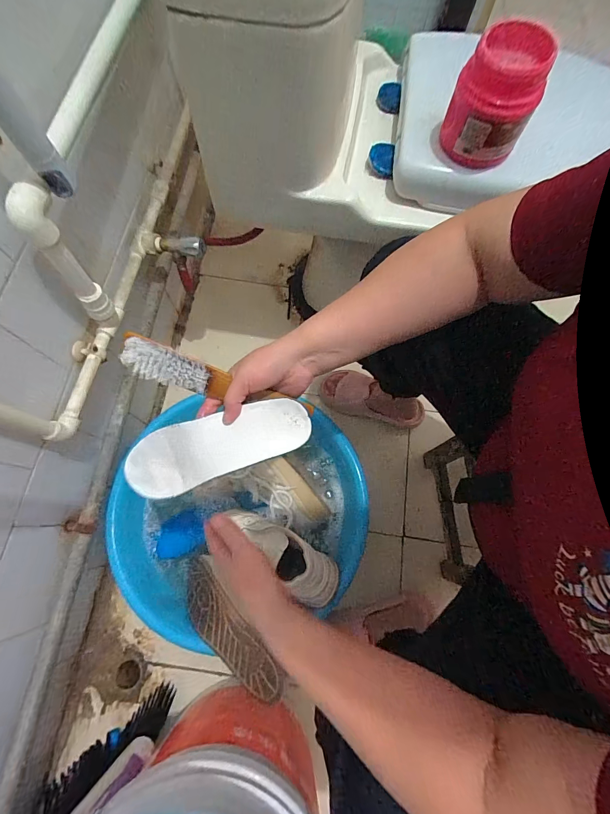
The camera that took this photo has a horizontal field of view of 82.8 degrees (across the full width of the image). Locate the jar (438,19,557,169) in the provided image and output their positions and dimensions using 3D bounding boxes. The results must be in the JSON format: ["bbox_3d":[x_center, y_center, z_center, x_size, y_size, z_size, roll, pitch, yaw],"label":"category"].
[{"bbox_3d":[0.240,-0.391,0.434,0.096,0.104,0.106,26,73,7],"label":"jar"}]

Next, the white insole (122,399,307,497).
[{"bbox_3d":[-0.108,0.046,0.383,0.225,0.041,0.063,-20,72,11],"label":"white insole"}]

